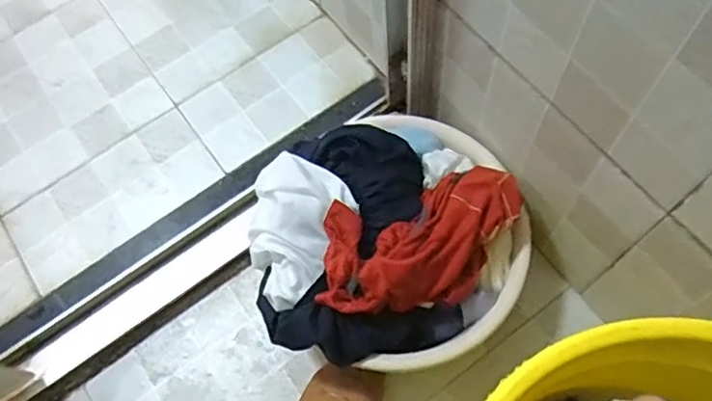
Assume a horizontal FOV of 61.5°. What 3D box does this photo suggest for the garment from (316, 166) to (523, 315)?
[{"bbox_3d":[0.074,0.046,0.670,0.249,0.066,0.141,-20,66,-4],"label":"garment"}]

